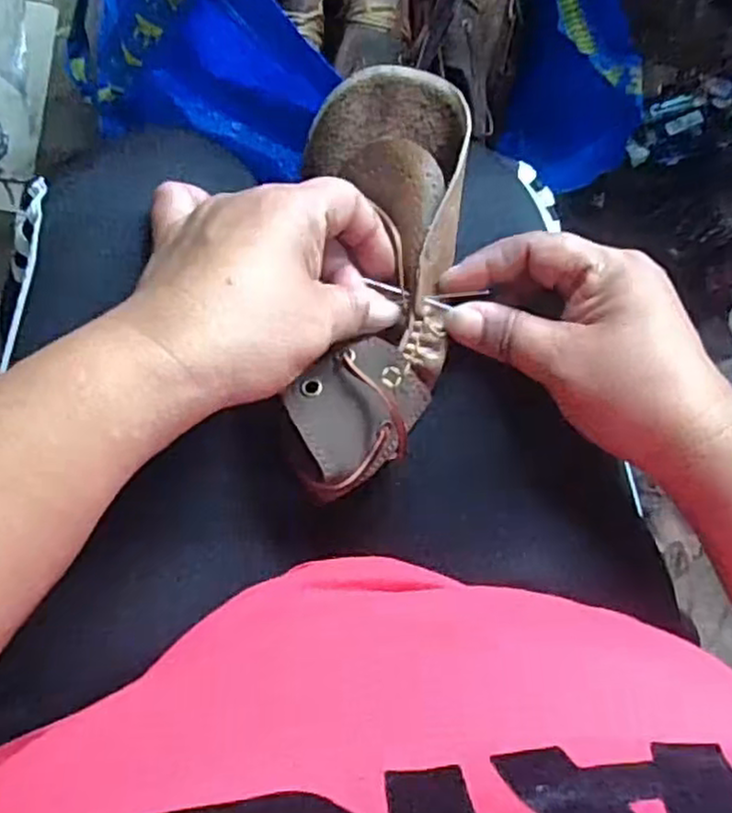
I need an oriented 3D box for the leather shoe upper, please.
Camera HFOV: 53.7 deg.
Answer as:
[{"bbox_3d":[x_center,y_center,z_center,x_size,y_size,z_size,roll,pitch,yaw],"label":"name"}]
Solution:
[{"bbox_3d":[0.003,-0.059,0.324,0.067,0.056,0.193,8,79,-7],"label":"leather shoe upper"}]

